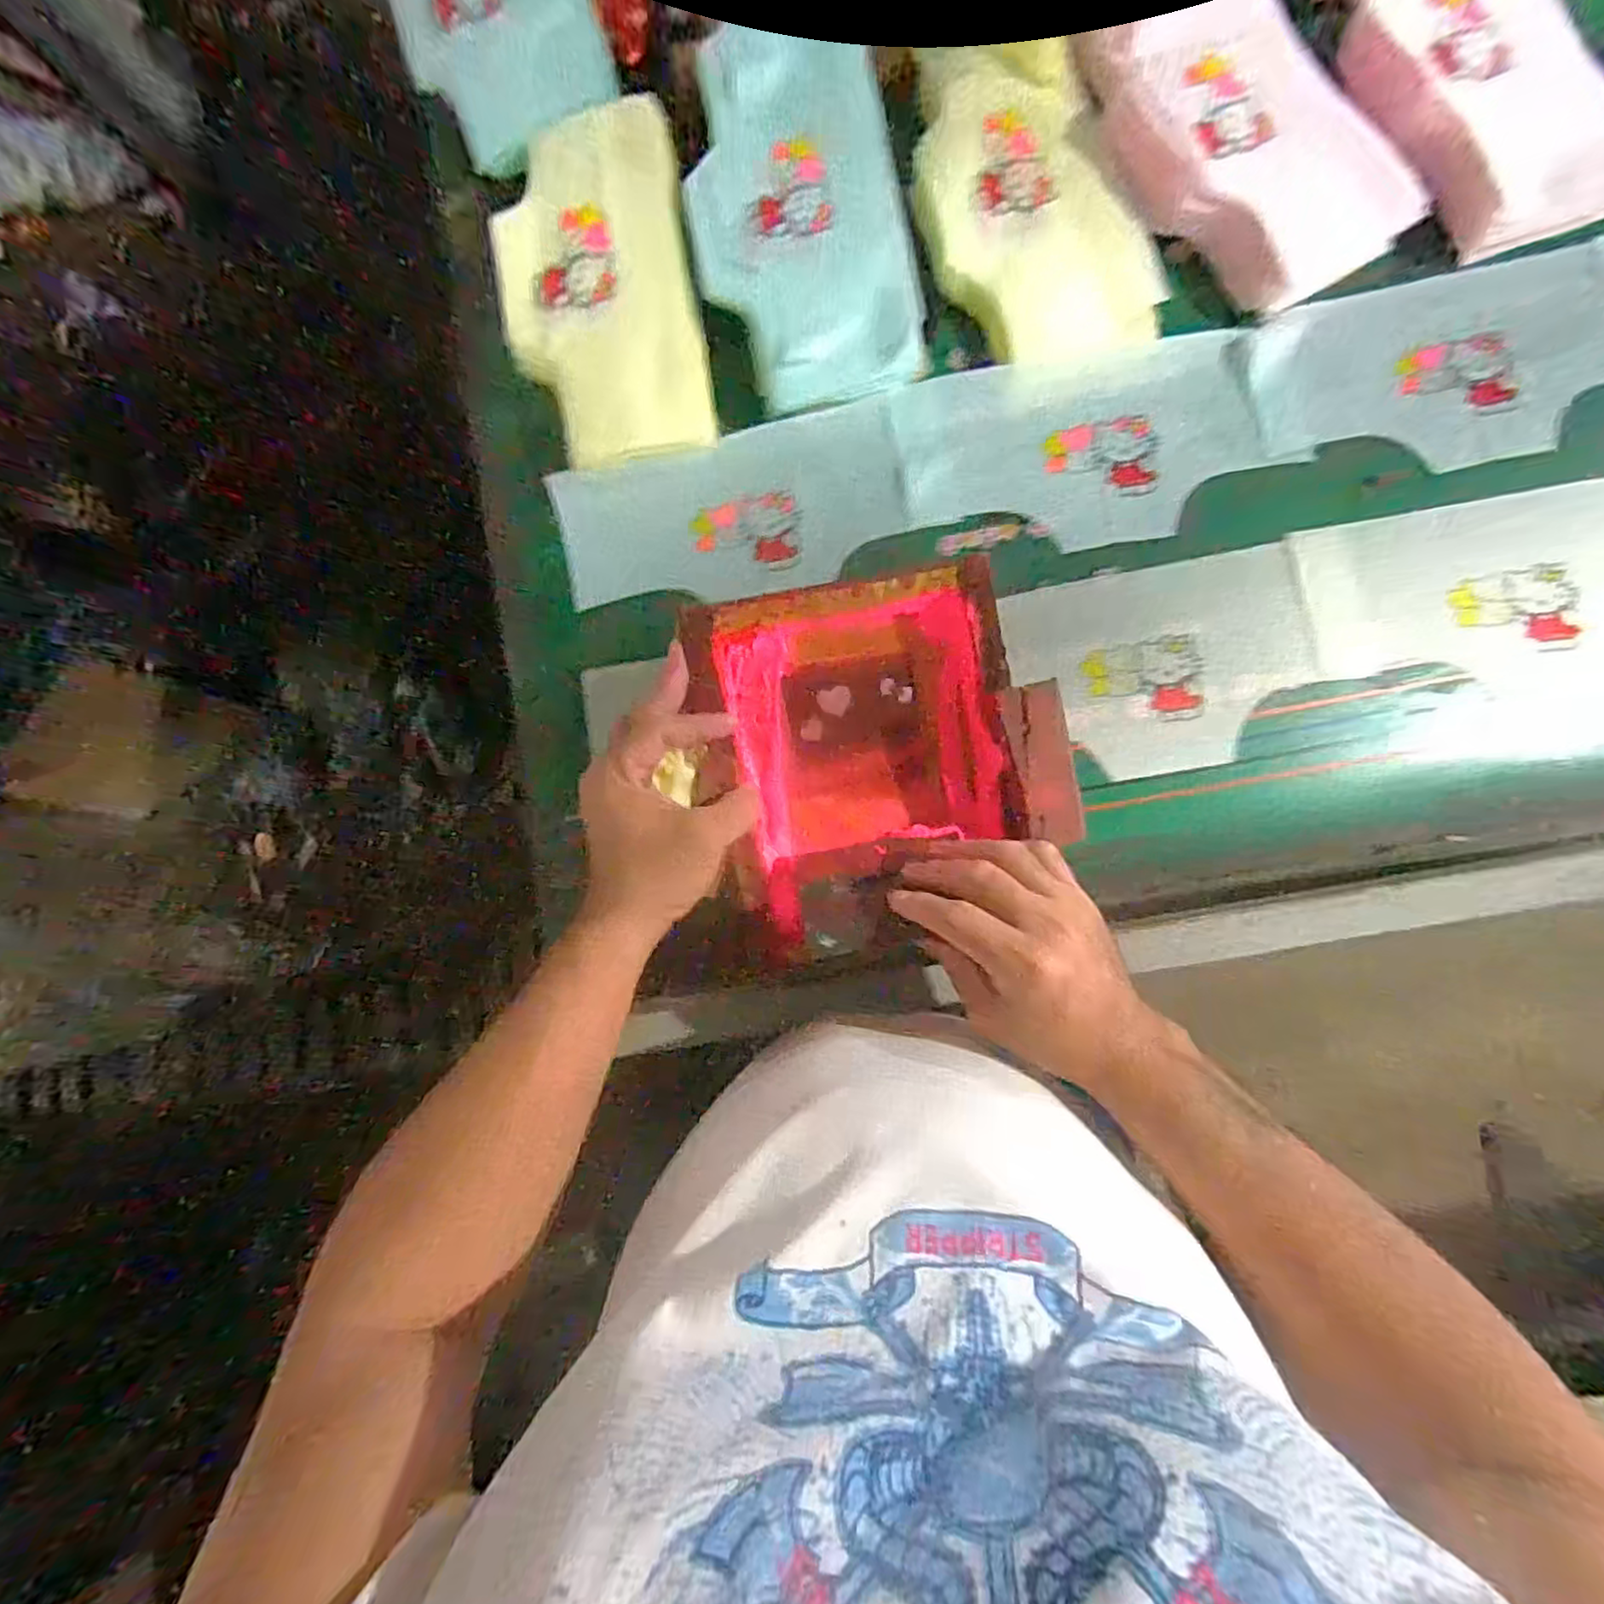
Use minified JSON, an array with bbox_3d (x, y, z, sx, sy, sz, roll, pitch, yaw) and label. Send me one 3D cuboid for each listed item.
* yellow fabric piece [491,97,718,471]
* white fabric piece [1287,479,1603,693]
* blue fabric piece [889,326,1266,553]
[{"bbox_3d":[-0.158,-0.405,0.531,0.143,0.013,0.288,-9,85,-3],"label":"yellow fabric piece"},{"bbox_3d":[0.525,-0.154,0.489,0.309,0.012,0.139,-9,88,1],"label":"white fabric piece"},{"bbox_3d":[0.211,-0.269,0.525,0.264,0.011,0.146,-8,81,4],"label":"blue fabric piece"}]

